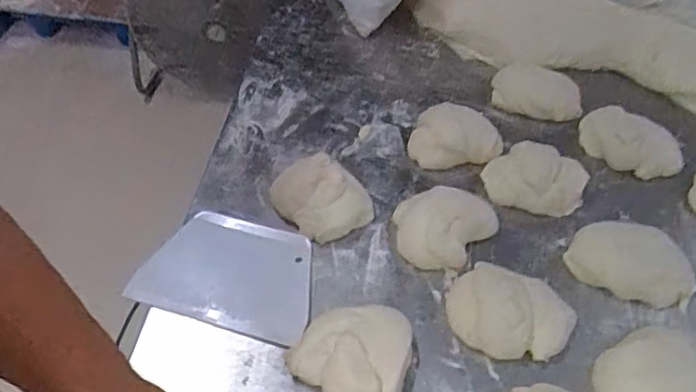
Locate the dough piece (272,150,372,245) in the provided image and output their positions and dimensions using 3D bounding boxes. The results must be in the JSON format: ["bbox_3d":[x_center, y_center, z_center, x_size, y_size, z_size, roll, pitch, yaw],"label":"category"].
[{"bbox_3d":[-0.032,-0.005,0.649,0.096,0.050,0.103,2,52,-2],"label":"dough piece"}]

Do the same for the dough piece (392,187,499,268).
[{"bbox_3d":[0.103,0.027,0.628,0.097,0.043,0.109,36,58,25],"label":"dough piece"}]

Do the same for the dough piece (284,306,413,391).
[{"bbox_3d":[0.004,0.148,0.532,0.114,0.048,0.105,-3,51,-5],"label":"dough piece"}]

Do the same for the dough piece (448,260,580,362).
[{"bbox_3d":[0.164,0.113,0.569,0.124,0.038,0.094,7,51,4],"label":"dough piece"}]

